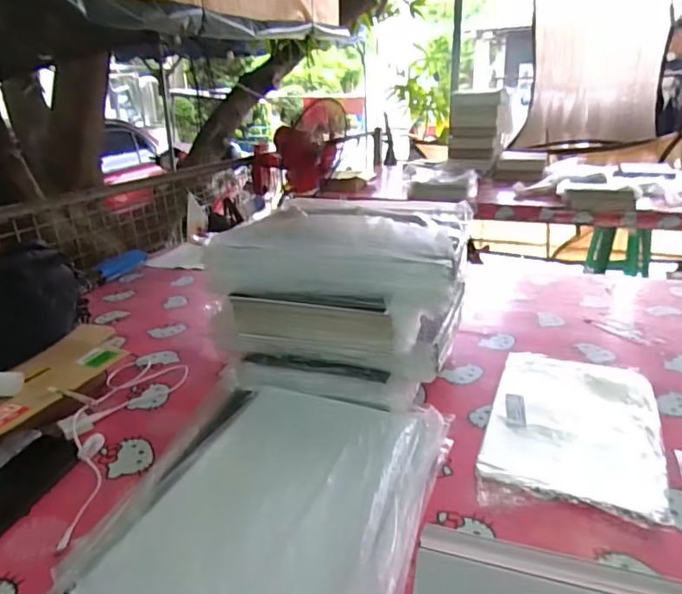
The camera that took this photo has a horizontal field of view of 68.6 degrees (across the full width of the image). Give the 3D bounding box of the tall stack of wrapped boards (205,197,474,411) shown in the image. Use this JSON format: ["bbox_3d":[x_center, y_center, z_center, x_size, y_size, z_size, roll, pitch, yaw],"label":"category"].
[{"bbox_3d":[0.011,-0.025,0.872,0.383,0.260,0.356,6,23,19],"label":"tall stack of wrapped boards"}]

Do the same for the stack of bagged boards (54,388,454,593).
[{"bbox_3d":[-0.074,0.229,0.597,0.321,0.054,0.396,7,25,18],"label":"stack of bagged boards"}]

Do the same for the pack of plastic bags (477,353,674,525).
[{"bbox_3d":[0.337,0.180,0.732,0.221,0.020,0.364,8,24,23],"label":"pack of plastic bags"}]

